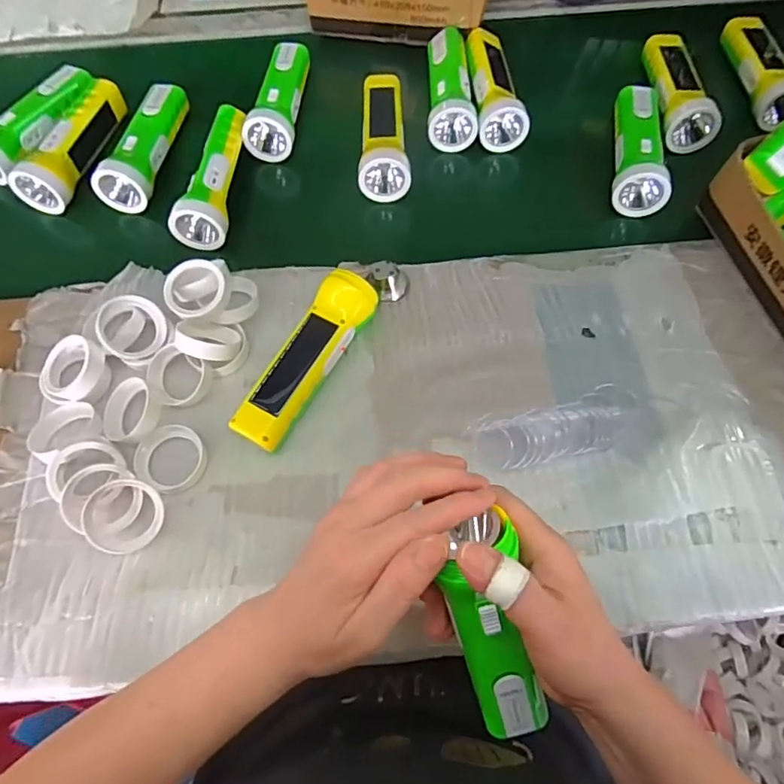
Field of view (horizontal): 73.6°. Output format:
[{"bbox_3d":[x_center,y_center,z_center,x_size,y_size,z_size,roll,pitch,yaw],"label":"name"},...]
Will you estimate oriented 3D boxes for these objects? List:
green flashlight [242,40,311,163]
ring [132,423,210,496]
[{"bbox_3d":[-0.122,-0.321,0.573,0.052,0.042,0.156,5,67,2],"label":"green flashlight"},{"bbox_3d":[-0.179,0.053,0.424,0.052,0.023,0.054,0,65,0],"label":"ring"}]

